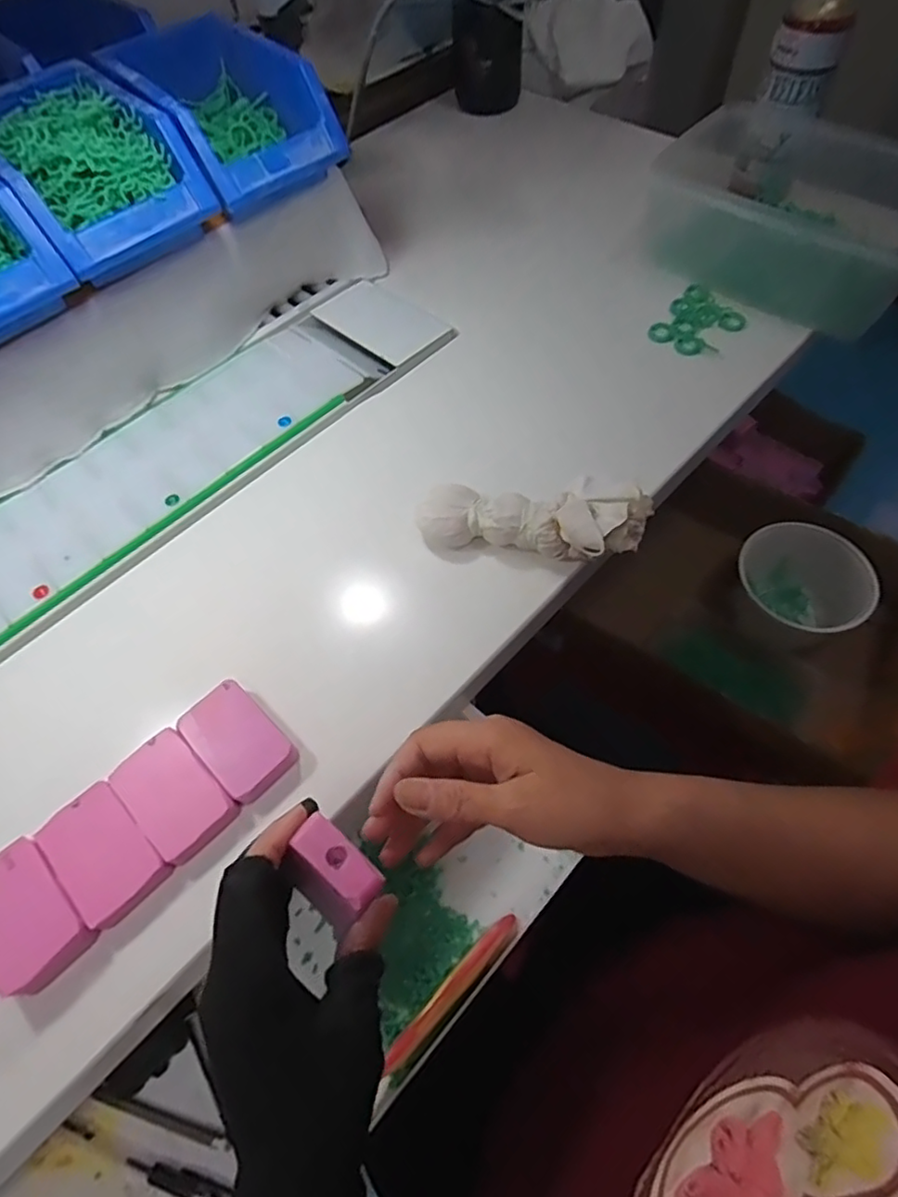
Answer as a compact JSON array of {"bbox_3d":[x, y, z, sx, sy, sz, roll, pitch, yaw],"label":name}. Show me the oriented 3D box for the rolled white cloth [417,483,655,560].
[{"bbox_3d":[0.058,-0.058,0.440,0.160,0.049,0.064,5,59,21],"label":"rolled white cloth"}]

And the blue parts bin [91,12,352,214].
[{"bbox_3d":[-0.200,-0.424,0.522,0.125,0.063,0.212,-35,64,-17],"label":"blue parts bin"}]

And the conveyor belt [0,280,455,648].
[{"bbox_3d":[-0.310,-0.055,0.484,0.132,0.023,0.766,37,68,21],"label":"conveyor belt"}]

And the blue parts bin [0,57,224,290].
[{"bbox_3d":[-0.283,-0.330,0.473,0.125,0.070,0.179,-40,66,-19],"label":"blue parts bin"}]

